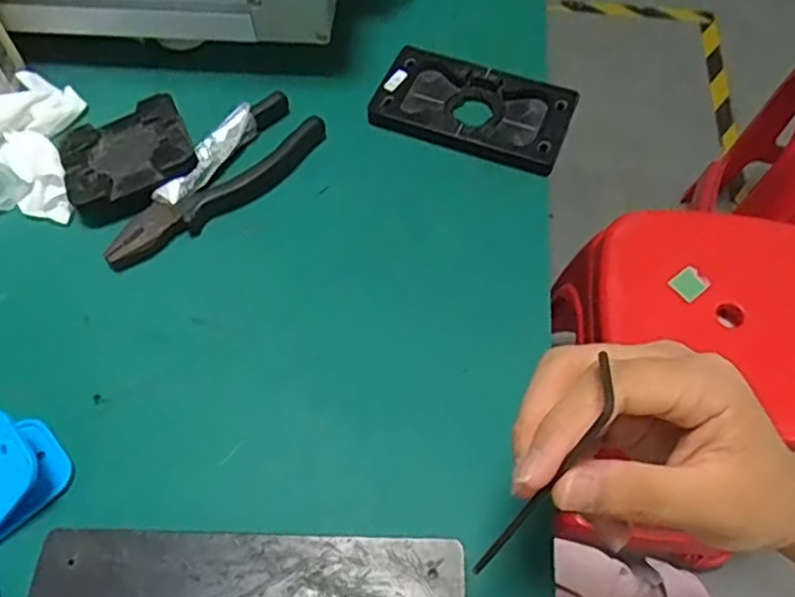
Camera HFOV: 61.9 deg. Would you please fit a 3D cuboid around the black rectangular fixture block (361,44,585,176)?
[{"bbox_3d":[0.051,-0.130,0.452,0.129,0.019,0.075,19,62,10],"label":"black rectangular fixture block"}]

